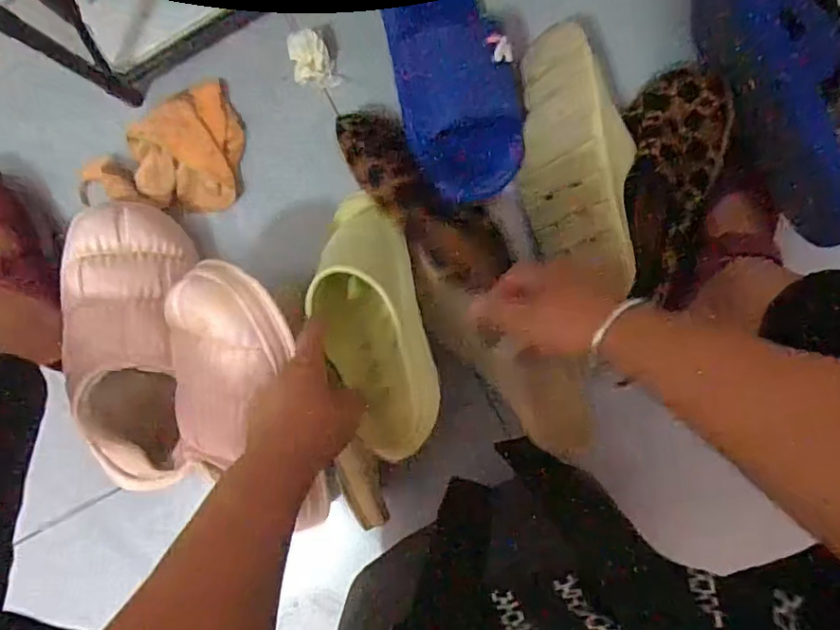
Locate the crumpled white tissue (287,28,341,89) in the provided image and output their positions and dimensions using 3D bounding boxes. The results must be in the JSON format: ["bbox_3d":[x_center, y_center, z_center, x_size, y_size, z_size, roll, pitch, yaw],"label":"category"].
[{"bbox_3d":[-0.110,-0.259,0.584,0.042,0.034,0.051,-13,91,3],"label":"crumpled white tissue"}]

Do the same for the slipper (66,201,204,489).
[{"bbox_3d":[-0.269,0.028,0.544,0.090,0.083,0.266,-1,91,2],"label":"slipper"}]

